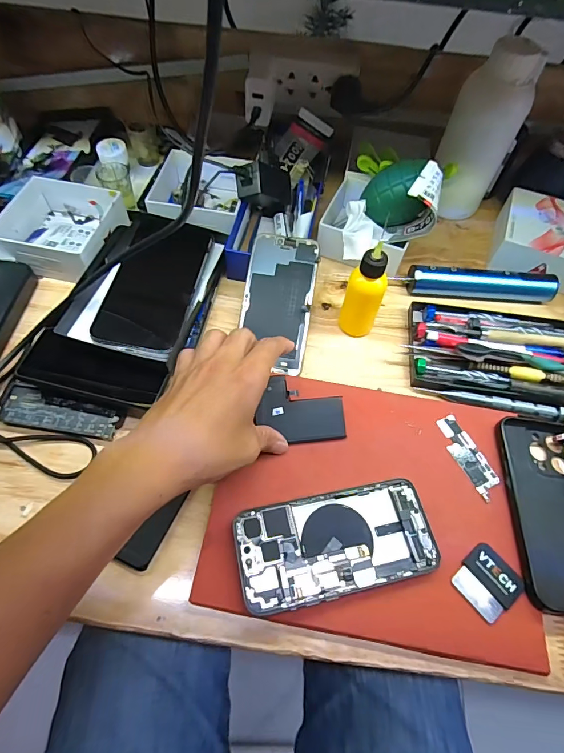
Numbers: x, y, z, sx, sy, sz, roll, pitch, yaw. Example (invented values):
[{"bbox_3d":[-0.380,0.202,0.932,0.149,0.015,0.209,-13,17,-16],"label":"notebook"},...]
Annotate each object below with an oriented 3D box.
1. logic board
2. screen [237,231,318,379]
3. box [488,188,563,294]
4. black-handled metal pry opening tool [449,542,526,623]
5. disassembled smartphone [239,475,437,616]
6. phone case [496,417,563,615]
[{"bbox_3d":[0.158,0.067,0.345,0.025,0.004,0.072,-20,62,-14],"label":"logic board"},{"bbox_3d":[-0.004,-0.072,0.396,0.066,0.005,0.137,8,81,4],"label":"screen"},{"bbox_3d":[0.298,-0.156,0.465,0.104,0.044,0.104,21,61,9],"label":"box"},{"bbox_3d":[0.150,0.149,0.294,0.044,0.004,0.040,-37,68,-22],"label":"black-handled metal pry opening tool"},{"bbox_3d":[0.040,0.121,0.299,0.142,0.012,0.068,-10,60,-9],"label":"disassembled smartphone"},{"bbox_3d":[0.219,0.103,0.322,0.075,0.012,0.148,6,59,0],"label":"phone case"}]

